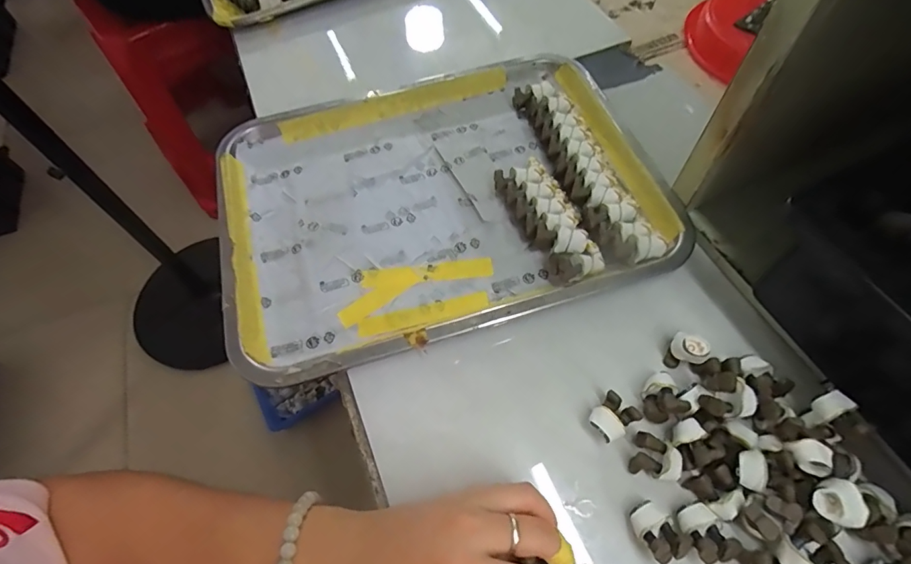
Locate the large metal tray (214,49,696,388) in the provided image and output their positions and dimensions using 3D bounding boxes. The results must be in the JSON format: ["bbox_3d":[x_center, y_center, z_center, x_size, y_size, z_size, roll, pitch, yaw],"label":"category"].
[{"bbox_3d":[-0.018,-0.082,0.374,0.346,0.031,0.264,-17,60,-6],"label":"large metal tray"}]

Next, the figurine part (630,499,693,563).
[{"bbox_3d":[0.114,0.140,0.254,0.024,0.022,0.029,-21,61,-8],"label":"figurine part"}]

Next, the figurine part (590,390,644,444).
[{"bbox_3d":[0.098,0.087,0.286,0.027,0.018,0.023,-36,64,-16],"label":"figurine part"}]

